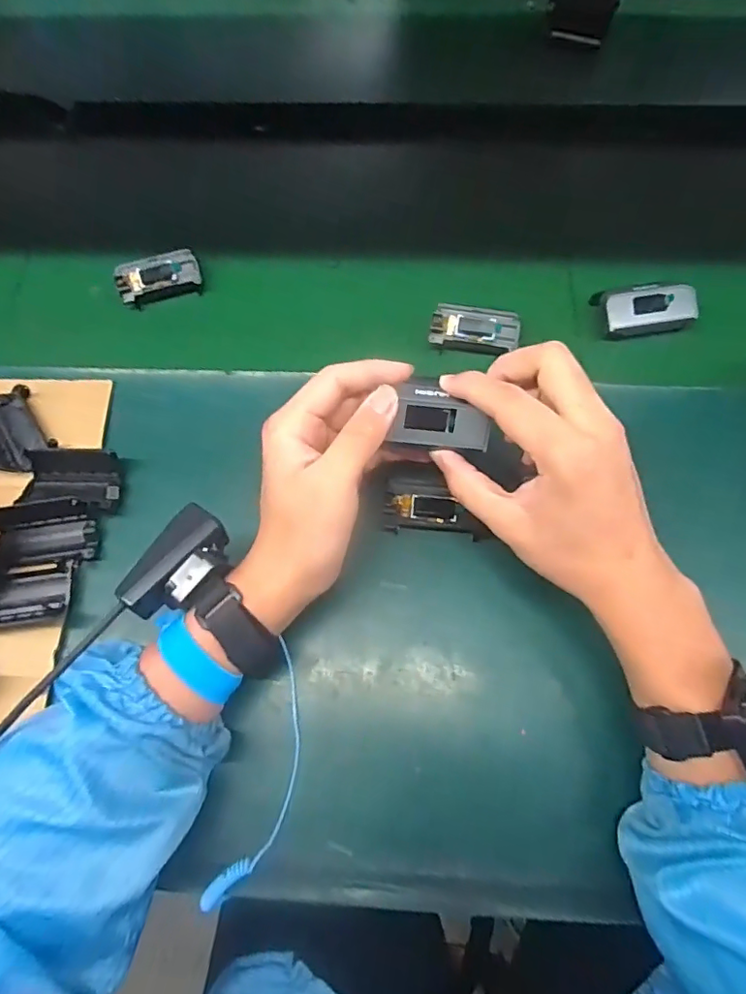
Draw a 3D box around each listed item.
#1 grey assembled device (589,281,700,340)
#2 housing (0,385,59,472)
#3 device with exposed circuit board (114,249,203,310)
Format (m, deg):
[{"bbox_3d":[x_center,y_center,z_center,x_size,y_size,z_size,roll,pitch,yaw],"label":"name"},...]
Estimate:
[{"bbox_3d":[0.224,-0.153,0.452,0.079,0.022,0.037,-3,71,1],"label":"grey assembled device"},{"bbox_3d":[-0.281,-0.055,0.426,0.045,0.024,0.066,-32,72,-9],"label":"housing"},{"bbox_3d":[-0.187,-0.192,0.486,0.069,0.027,0.030,-20,69,-7],"label":"device with exposed circuit board"}]

